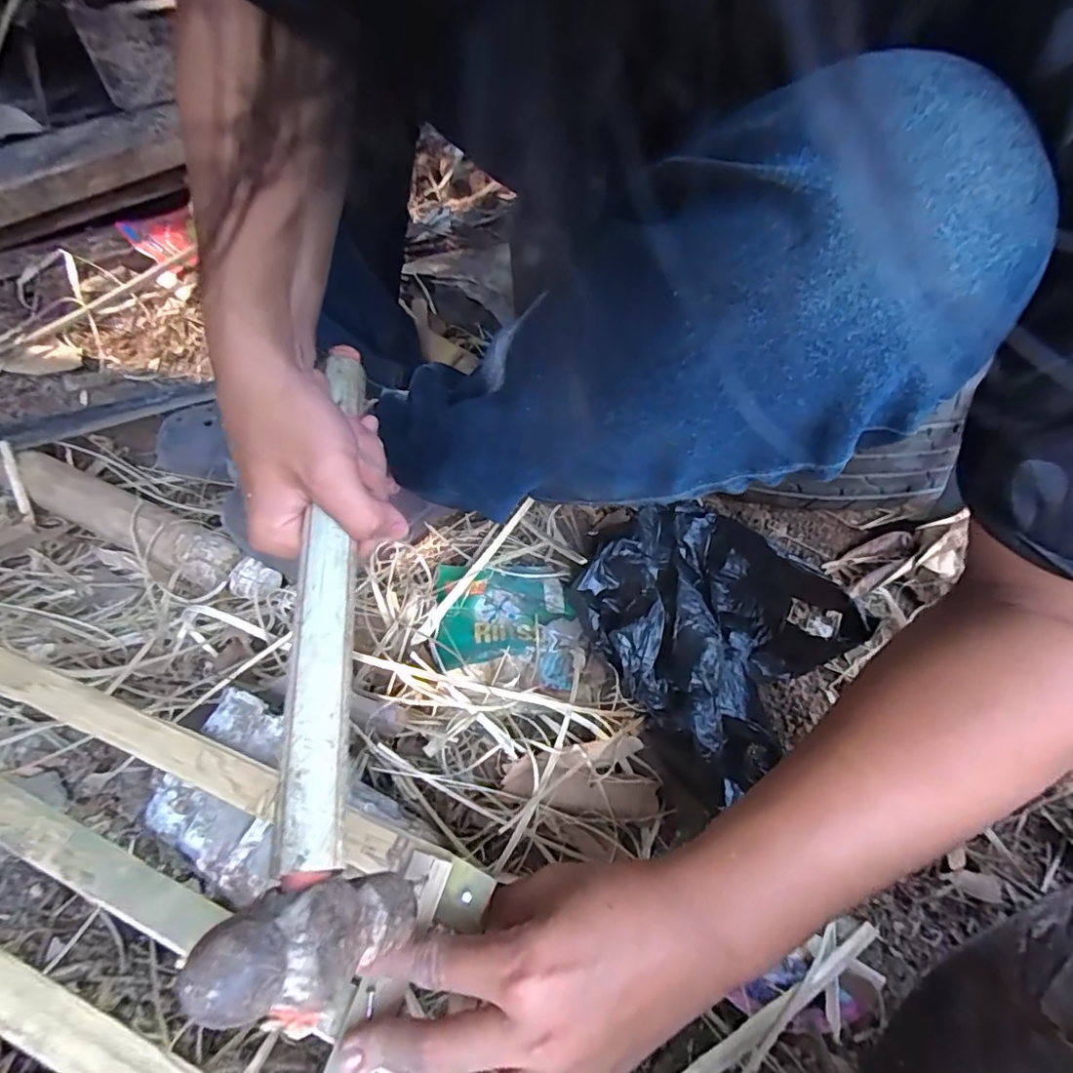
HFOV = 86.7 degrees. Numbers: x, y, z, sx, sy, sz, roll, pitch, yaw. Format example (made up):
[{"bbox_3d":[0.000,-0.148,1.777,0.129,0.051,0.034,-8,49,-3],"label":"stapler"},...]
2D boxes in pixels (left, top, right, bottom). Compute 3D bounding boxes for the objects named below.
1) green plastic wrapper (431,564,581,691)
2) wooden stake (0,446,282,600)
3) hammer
[{"bbox_3d":[-0.026,0.064,0.449,0.117,0.017,0.093,7,51,5],"label":"green plastic wrapper"},{"bbox_3d":[-0.447,-0.051,0.516,0.497,0.053,0.054,19,54,14],"label":"wooden stake"},{"bbox_3d":[-0.089,0.028,0.252,0.045,0.077,0.289,-5,60,-5],"label":"hammer"}]

